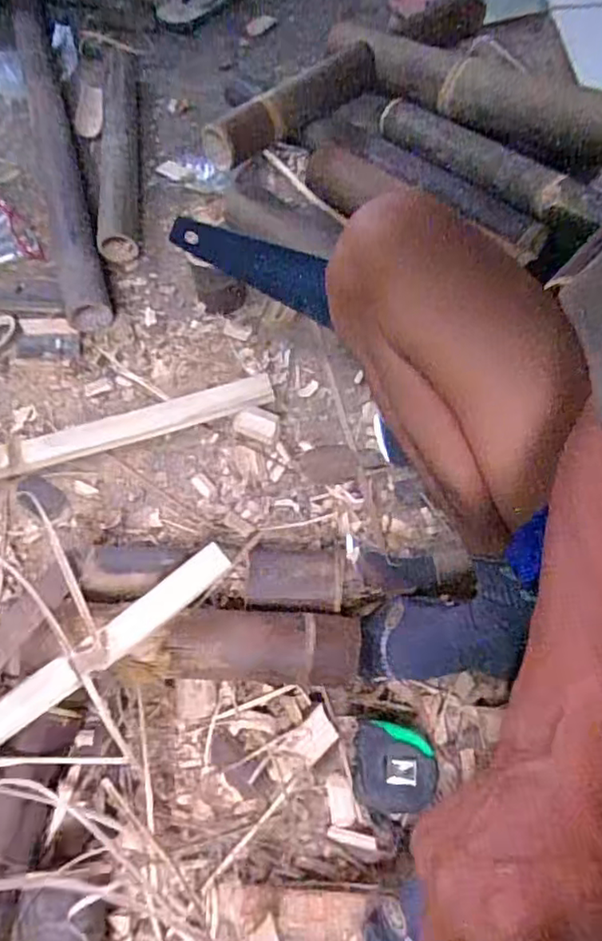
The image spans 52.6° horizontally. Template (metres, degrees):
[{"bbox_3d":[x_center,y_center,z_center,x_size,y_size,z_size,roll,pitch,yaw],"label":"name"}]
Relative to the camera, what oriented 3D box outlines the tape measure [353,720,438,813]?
[{"bbox_3d":[0.091,0.289,0.594,0.077,0.033,0.077,4,63,3],"label":"tape measure"}]

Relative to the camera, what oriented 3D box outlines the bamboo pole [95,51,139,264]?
[{"bbox_3d":[-0.308,-0.558,1.032,0.067,0.055,0.516,-8,63,-3],"label":"bamboo pole"}]

